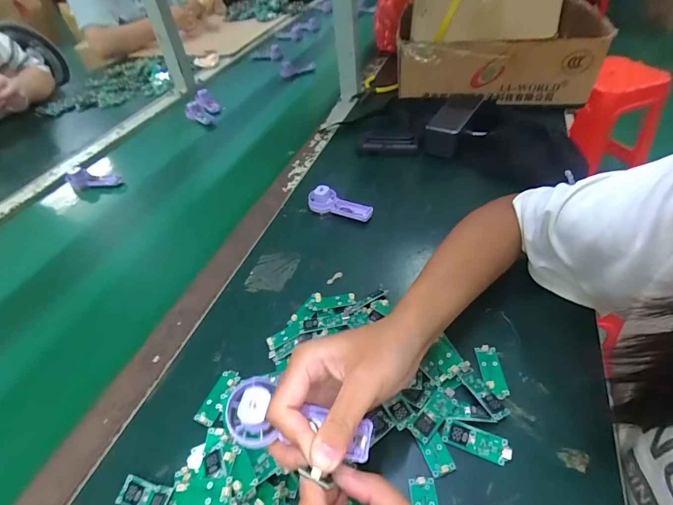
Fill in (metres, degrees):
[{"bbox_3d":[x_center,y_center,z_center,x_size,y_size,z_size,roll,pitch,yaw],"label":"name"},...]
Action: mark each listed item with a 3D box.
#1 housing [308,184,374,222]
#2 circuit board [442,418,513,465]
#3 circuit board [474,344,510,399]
[{"bbox_3d":[0.005,-0.070,0.517,0.091,0.039,0.028,12,47,18],"label":"housing"},{"bbox_3d":[0.113,0.152,0.299,0.051,0.006,0.018,14,47,19],"label":"circuit board"},{"bbox_3d":[0.144,0.108,0.340,0.018,0.004,0.050,-4,44,3],"label":"circuit board"}]

